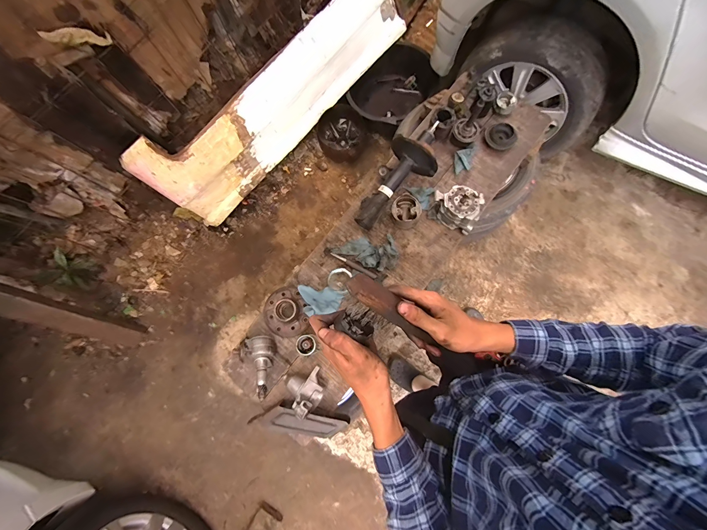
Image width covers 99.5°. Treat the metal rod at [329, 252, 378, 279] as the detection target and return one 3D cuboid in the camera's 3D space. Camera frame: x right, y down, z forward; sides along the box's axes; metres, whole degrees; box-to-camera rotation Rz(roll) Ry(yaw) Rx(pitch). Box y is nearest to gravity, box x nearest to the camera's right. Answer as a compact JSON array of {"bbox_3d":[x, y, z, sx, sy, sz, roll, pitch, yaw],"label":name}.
[{"bbox_3d":[0.000,-0.001,0.907,0.155,0.009,0.015,28,79,13],"label":"metal rod"}]

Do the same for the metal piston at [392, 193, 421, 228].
[{"bbox_3d":[0.165,-0.167,0.933,0.085,0.059,0.085,-2,74,5],"label":"metal piston"}]

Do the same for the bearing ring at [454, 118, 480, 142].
[{"bbox_3d":[0.364,-0.431,0.963,0.079,0.023,0.065,22,107,2],"label":"bearing ring"}]

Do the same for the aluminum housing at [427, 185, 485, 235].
[{"bbox_3d":[0.308,-0.174,0.897,0.141,0.100,0.092,30,79,13],"label":"aluminum housing"}]

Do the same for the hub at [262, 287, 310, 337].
[{"bbox_3d":[-0.196,0.137,0.863,0.127,0.050,0.144,-37,74,-5],"label":"hub"}]

